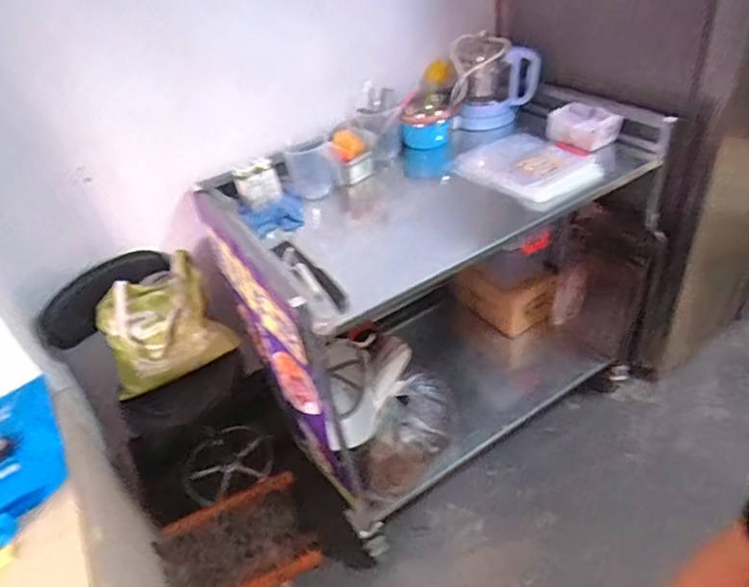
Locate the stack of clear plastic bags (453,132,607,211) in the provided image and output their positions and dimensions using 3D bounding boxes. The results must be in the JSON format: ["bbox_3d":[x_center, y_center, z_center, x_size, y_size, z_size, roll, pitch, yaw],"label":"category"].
[{"bbox_3d":[0.359,-0.317,1.323,0.240,0.051,0.348,-36,46,-28],"label":"stack of clear plastic bags"}]

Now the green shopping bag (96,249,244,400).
[{"bbox_3d":[-0.524,0.083,1.323,0.291,0.213,0.202,-30,43,-22],"label":"green shopping bag"}]

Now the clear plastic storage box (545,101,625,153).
[{"bbox_3d":[0.515,-0.410,1.326,0.167,0.095,0.048,19,48,31],"label":"clear plastic storage box"}]

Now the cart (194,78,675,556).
[{"bbox_3d":[0.269,-0.013,1.549,1.185,0.873,0.562,-26,42,-18],"label":"cart"}]

